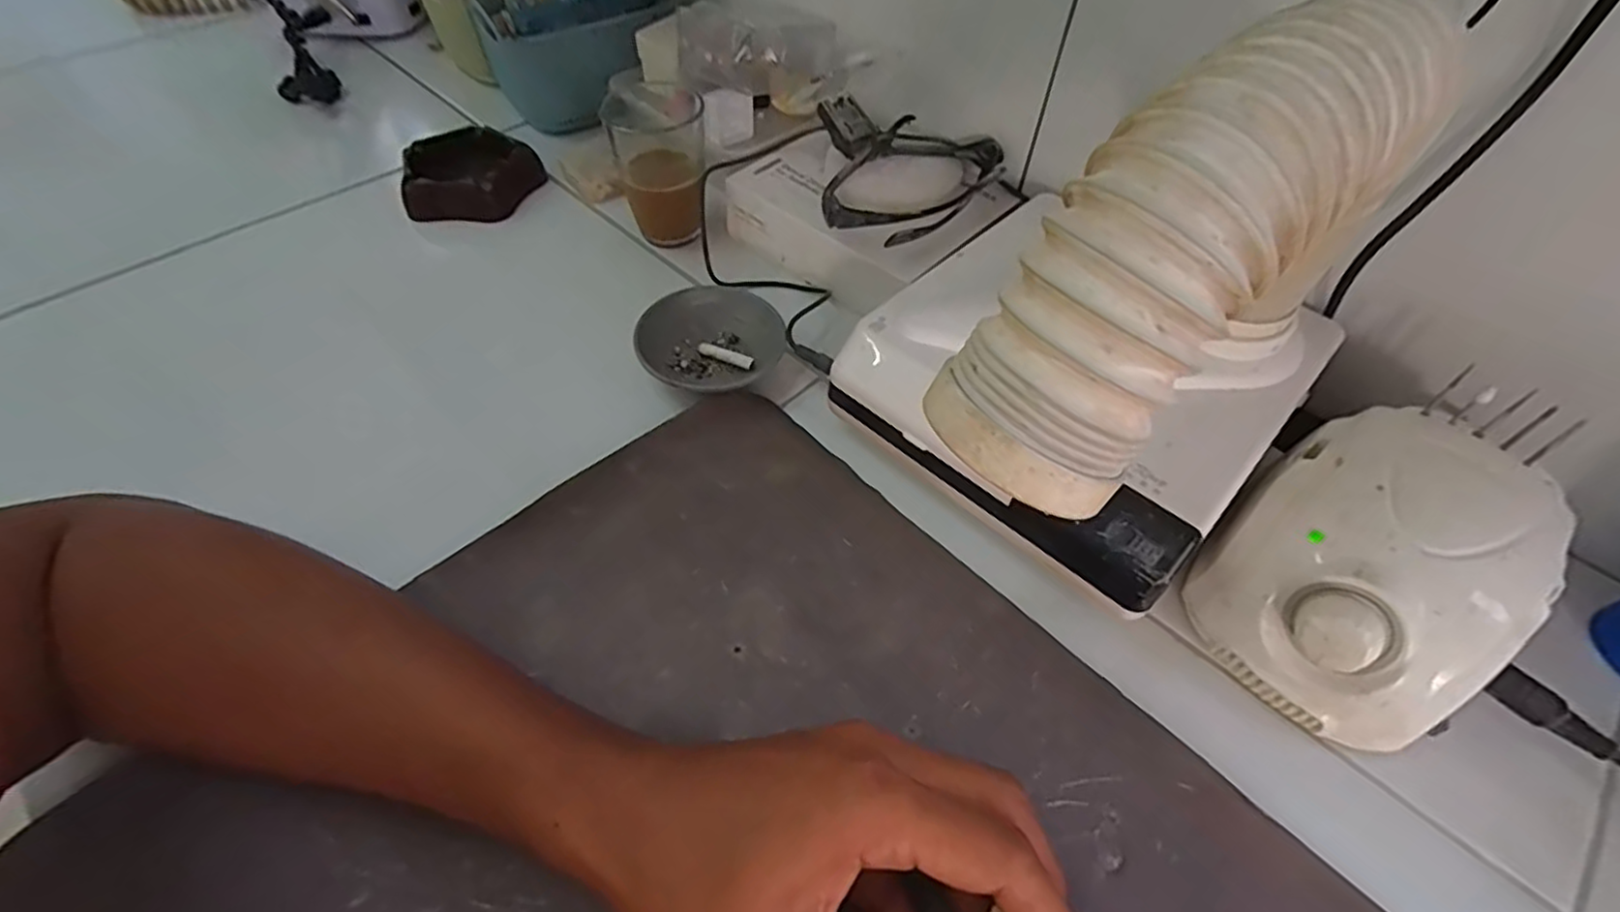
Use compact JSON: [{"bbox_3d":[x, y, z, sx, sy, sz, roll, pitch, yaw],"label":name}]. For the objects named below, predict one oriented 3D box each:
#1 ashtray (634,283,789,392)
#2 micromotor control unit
[{"bbox_3d":[-0.060,-0.069,0.425,0.079,0.026,0.084,1,52,-2],"label":"ashtray"},{"bbox_3d":[0.249,0.049,0.306,0.137,0.076,0.107,-36,62,-26],"label":"micromotor control unit"}]

